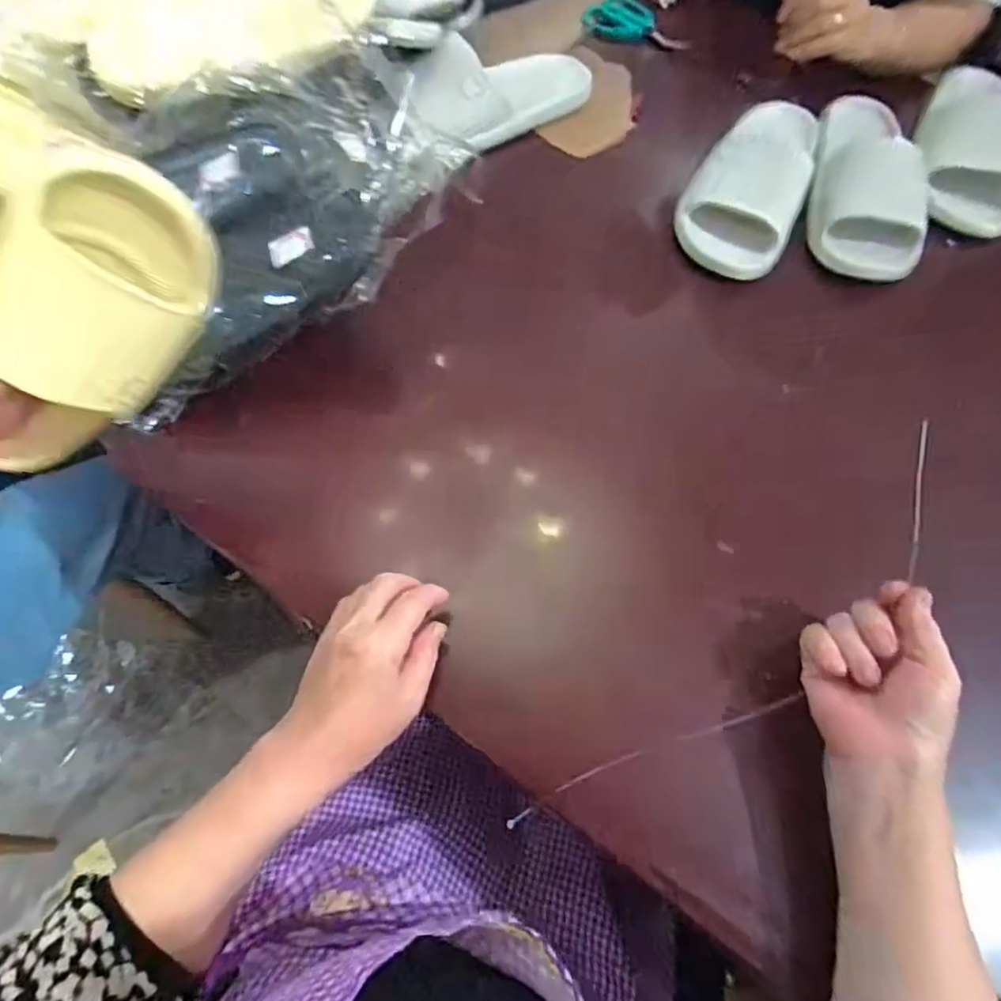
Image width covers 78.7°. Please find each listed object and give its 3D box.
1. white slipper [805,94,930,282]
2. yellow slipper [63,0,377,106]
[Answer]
[{"bbox_3d":[0.399,-0.364,0.654,0.113,0.066,0.286,17,65,5],"label":"white slipper"},{"bbox_3d":[-0.233,-0.419,0.527,0.251,0.061,0.109,-14,66,-10],"label":"yellow slipper"}]

